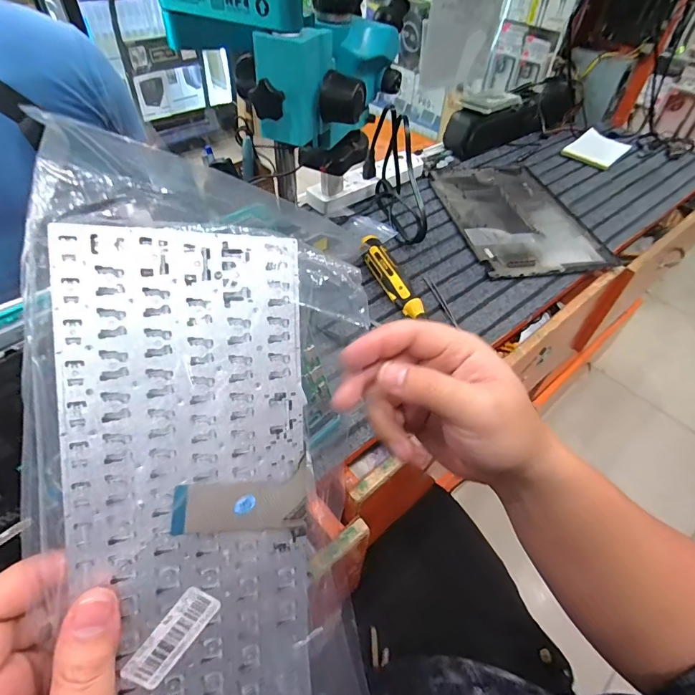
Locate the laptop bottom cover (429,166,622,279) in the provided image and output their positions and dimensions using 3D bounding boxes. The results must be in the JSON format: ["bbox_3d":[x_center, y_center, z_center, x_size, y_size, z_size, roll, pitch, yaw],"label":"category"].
[{"bbox_3d":[0.296,-0.244,0.771,0.219,0.017,0.354,-6,48,-8],"label":"laptop bottom cover"}]

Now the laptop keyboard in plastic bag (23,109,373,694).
[{"bbox_3d":[-0.064,0.083,0.217,0.151,0.354,0.012,-2,3,-23],"label":"laptop keyboard in plastic bag"}]

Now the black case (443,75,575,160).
[{"bbox_3d":[0.394,-0.534,0.985,0.392,0.090,0.083,-24,53,-22],"label":"black case"}]

